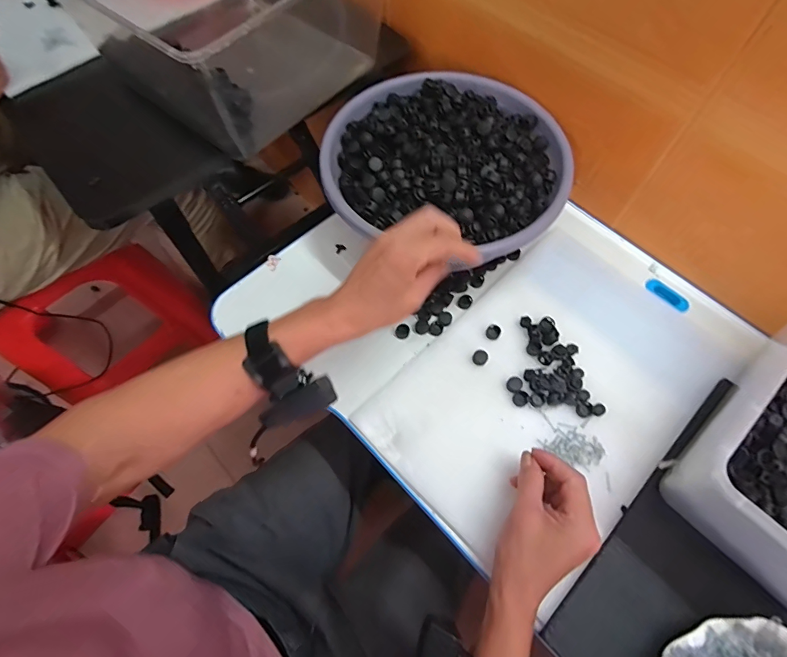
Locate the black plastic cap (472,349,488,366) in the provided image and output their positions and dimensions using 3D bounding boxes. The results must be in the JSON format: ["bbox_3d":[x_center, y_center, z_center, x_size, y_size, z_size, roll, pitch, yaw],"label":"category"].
[{"bbox_3d":[0.101,0.034,0.503,0.017,0.010,0.018,0,65,0],"label":"black plastic cap"}]

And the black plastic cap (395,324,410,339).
[{"bbox_3d":[0.011,0.004,0.527,0.016,0.004,0.019,41,72,17],"label":"black plastic cap"}]

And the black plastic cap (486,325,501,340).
[{"bbox_3d":[0.120,0.004,0.517,0.017,0.011,0.016,0,65,0],"label":"black plastic cap"}]

